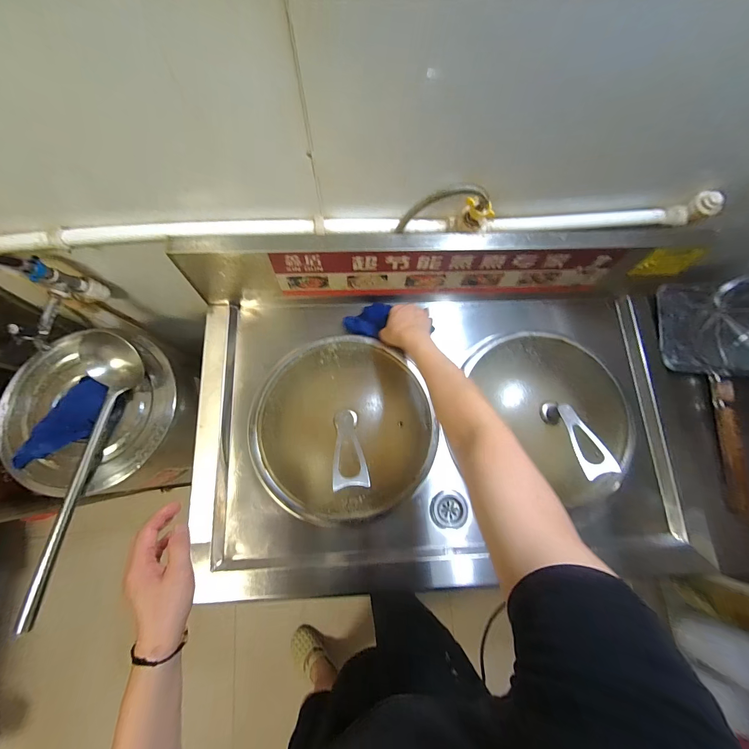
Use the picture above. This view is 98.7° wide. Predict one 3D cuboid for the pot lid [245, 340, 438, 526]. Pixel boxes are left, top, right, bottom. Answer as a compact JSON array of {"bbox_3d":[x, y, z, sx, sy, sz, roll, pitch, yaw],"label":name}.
[{"bbox_3d":[-0.054,0.079,0.528,0.308,0.104,0.316,0,77,-1],"label":"pot lid"}]

